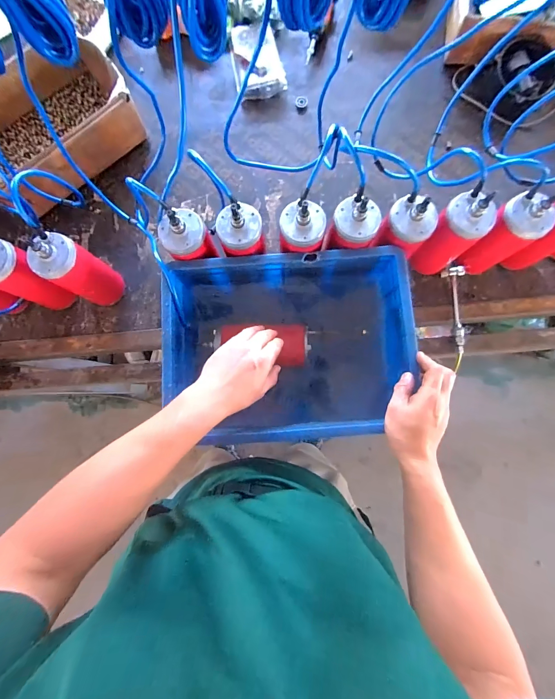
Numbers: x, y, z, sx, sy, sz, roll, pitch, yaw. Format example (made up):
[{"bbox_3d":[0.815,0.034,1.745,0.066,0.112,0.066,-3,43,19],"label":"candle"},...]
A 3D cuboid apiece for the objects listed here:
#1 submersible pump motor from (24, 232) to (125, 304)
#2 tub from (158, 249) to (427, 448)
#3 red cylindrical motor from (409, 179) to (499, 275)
[{"bbox_3d":[-0.348,-0.136,0.576,0.071,0.191,0.078,0,82,2],"label":"submersible pump motor"},{"bbox_3d":[0.019,-0.005,0.580,0.389,0.185,0.278,-3,82,2],"label":"tub"},{"bbox_3d":[0.307,-0.198,0.558,0.093,0.181,0.081,-43,83,-4],"label":"red cylindrical motor"}]

